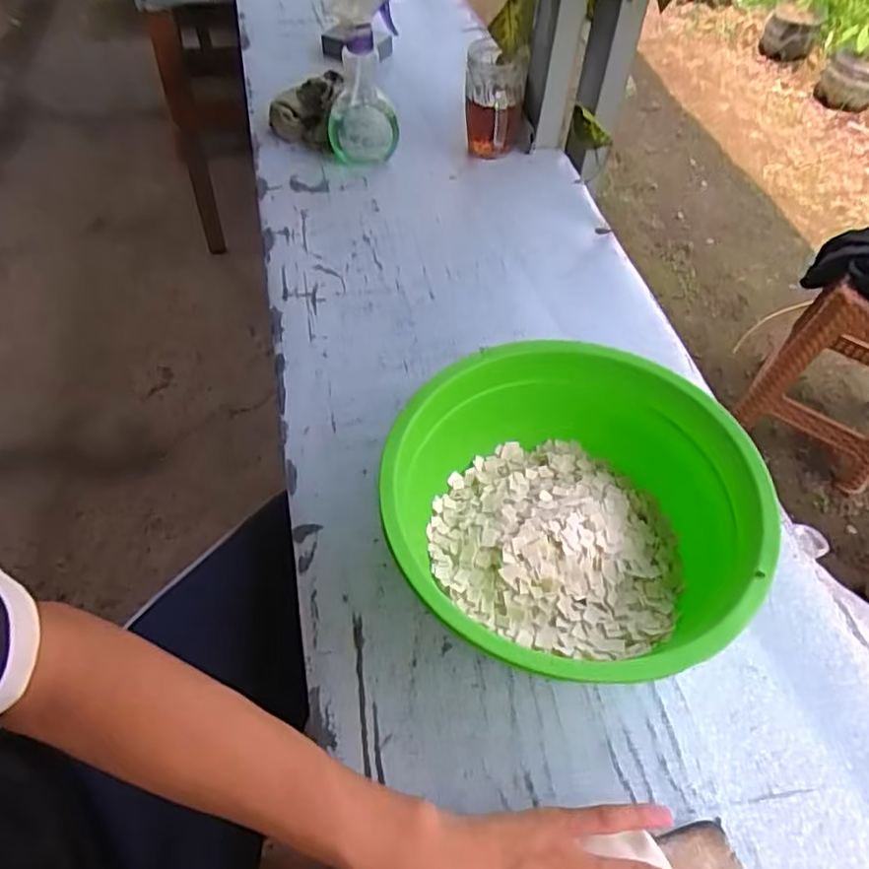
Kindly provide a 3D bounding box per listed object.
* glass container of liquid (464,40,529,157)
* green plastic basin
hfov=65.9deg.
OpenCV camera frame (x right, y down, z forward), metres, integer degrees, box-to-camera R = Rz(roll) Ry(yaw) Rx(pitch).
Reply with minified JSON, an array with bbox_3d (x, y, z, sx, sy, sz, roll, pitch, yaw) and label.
[{"bbox_3d":[0.079,-0.437,0.886,0.079,0.119,0.095,9,52,3],"label":"glass container of liquid"},{"bbox_3d":[0.097,0.056,0.487,0.232,0.101,0.255,2,52,-2],"label":"green plastic basin"}]

